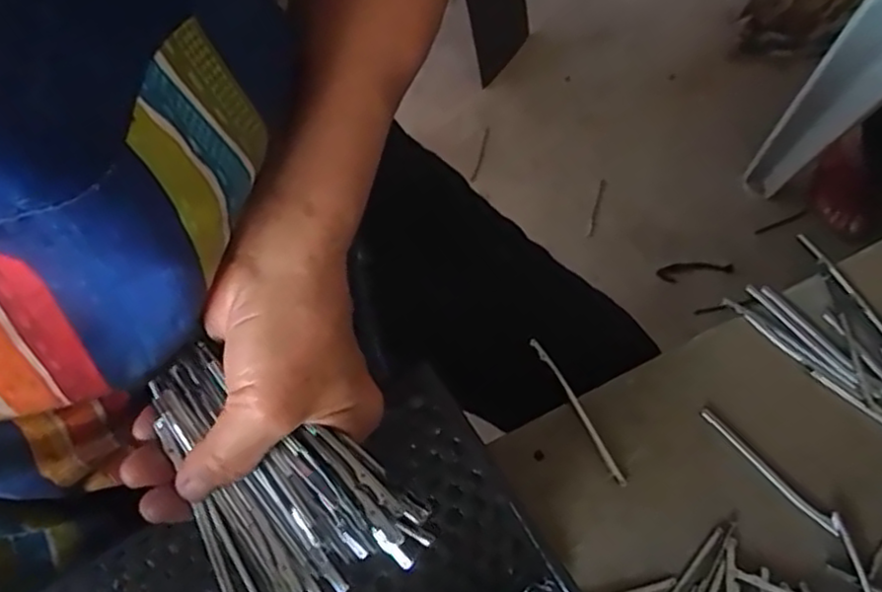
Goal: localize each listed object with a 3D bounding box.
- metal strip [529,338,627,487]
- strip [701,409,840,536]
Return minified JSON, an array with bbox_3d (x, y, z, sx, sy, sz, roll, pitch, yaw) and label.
[{"bbox_3d":[0.086,0.071,0.425,0.008,0.007,0.104,-26,72,-11],"label":"metal strip"},{"bbox_3d":[0.201,0.108,0.417,0.008,0.005,0.099,-39,75,-15],"label":"strip"}]

